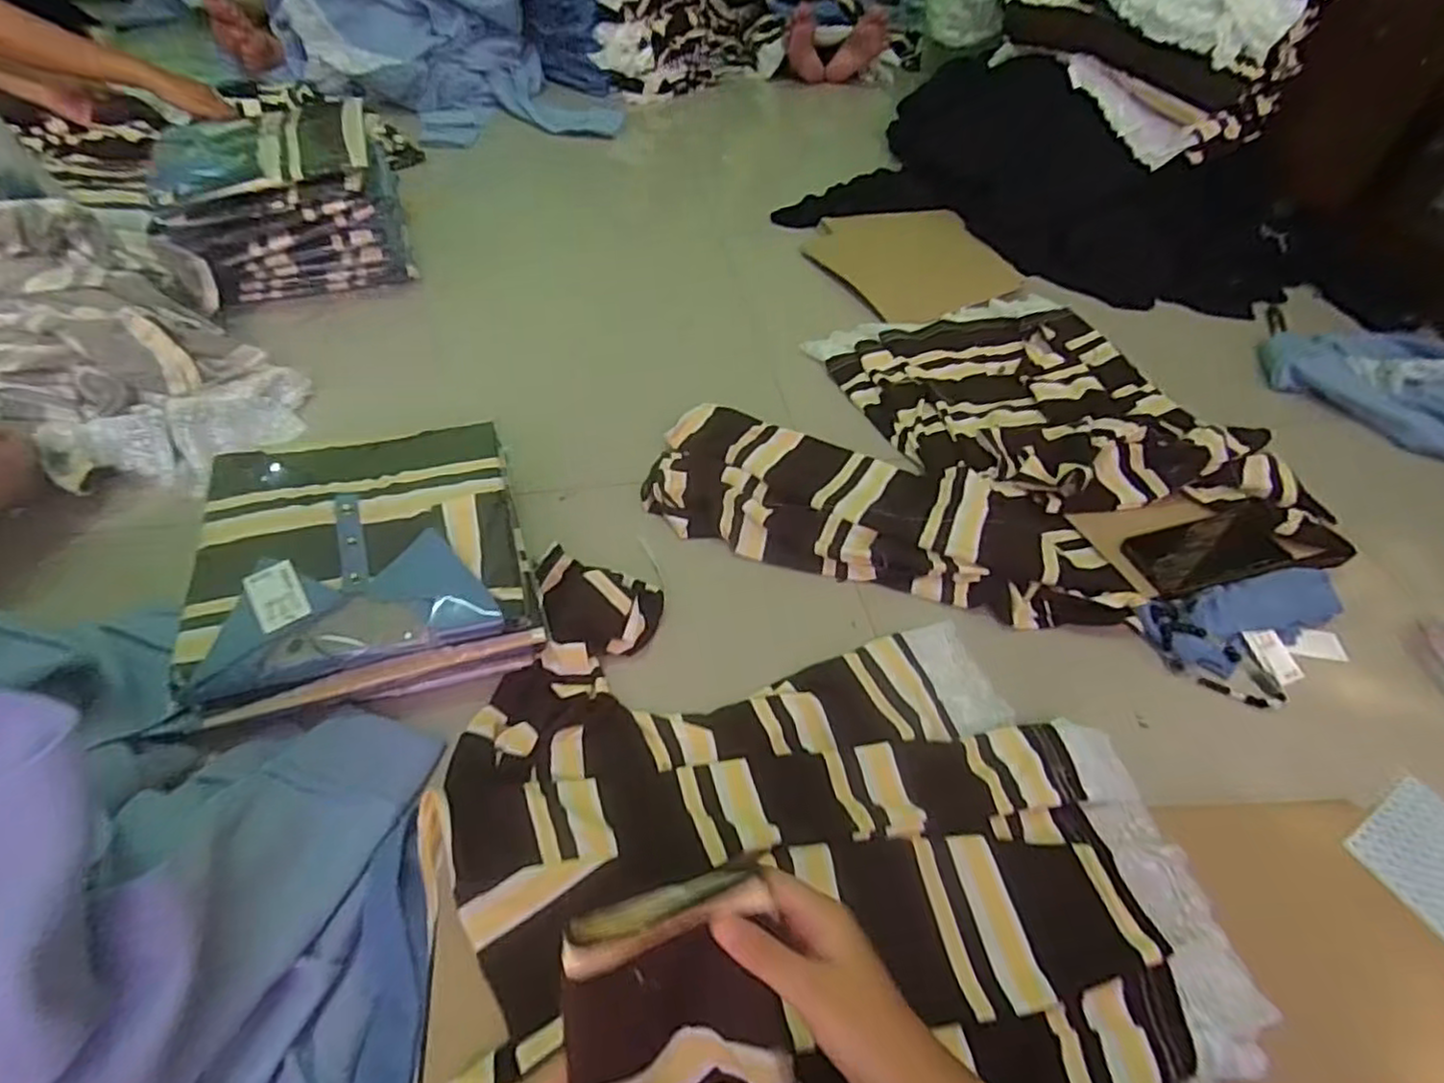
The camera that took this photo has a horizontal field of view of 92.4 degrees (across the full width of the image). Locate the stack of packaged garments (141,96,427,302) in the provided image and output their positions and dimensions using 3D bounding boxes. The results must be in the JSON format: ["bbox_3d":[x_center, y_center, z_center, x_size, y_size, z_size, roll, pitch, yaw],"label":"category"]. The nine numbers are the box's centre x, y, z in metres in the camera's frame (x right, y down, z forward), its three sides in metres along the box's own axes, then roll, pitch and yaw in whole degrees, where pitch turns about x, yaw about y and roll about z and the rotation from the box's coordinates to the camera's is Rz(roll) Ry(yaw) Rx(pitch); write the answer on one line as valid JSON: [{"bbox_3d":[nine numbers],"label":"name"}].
[{"bbox_3d":[-0.648,-0.510,1.039,0.304,0.191,0.241,-14,51,-16],"label":"stack of packaged garments"}]

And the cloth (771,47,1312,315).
[{"bbox_3d":[0.589,-0.623,1.221,0.816,0.261,0.461,31,53,21],"label":"cloth"}]

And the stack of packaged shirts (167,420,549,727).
[{"bbox_3d":[-0.331,0.014,0.656,0.277,0.084,0.268,-13,51,-15],"label":"stack of packaged shirts"}]

